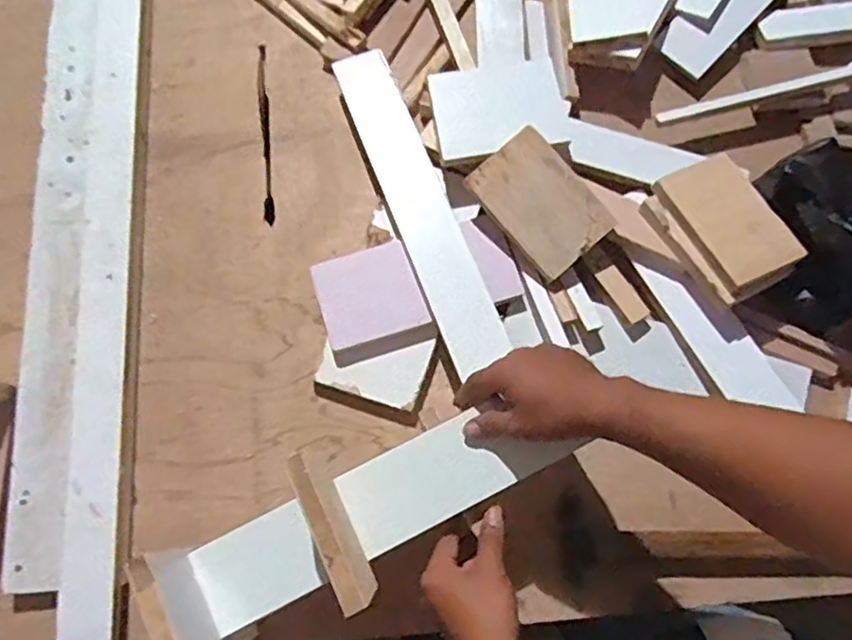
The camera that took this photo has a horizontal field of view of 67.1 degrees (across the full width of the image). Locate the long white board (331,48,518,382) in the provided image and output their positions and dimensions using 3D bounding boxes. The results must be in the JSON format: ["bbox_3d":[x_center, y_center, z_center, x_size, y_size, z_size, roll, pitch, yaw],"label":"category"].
[{"bbox_3d":[-0.009,-0.134,0.715,0.064,0.015,0.393,-21,74,-5],"label":"long white board"}]

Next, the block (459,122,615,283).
[{"bbox_3d":[0.125,-0.128,0.704,0.097,0.013,0.146,-40,88,6],"label":"block"}]

